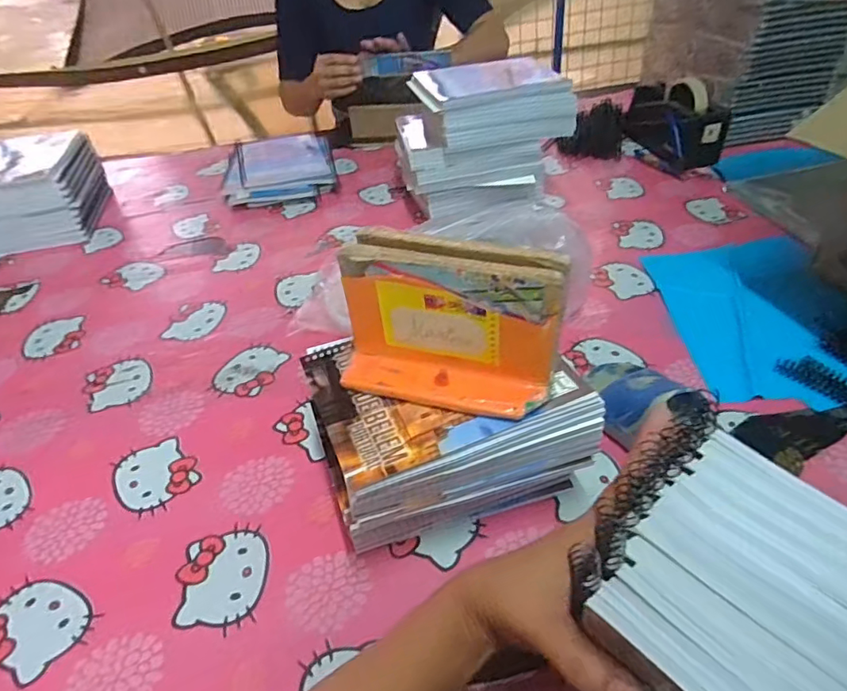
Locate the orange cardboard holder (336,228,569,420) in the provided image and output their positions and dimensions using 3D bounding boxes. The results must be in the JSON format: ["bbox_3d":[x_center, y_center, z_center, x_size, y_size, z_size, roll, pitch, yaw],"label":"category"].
[{"bbox_3d":[0.017,-0.015,0.393,0.159,0.105,0.063,8,43,14],"label":"orange cardboard holder"}]

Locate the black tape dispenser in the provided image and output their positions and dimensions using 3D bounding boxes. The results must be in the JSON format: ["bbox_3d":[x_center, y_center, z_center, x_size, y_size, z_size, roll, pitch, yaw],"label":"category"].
[{"bbox_3d":[0.459,-0.424,0.986,0.108,0.110,0.245,-5,42,-1],"label":"black tape dispenser"}]

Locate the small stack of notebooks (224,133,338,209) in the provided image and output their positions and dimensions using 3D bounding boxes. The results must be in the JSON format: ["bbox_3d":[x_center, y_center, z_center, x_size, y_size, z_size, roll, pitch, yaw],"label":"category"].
[{"bbox_3d":[-0.268,-0.338,1.010,0.196,0.050,0.237,-10,42,-7],"label":"small stack of notebooks"}]

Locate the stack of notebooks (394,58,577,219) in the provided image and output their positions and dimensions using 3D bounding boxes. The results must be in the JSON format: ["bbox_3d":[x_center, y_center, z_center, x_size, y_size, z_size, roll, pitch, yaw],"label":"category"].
[{"bbox_3d":[0.091,-0.350,0.861,0.261,0.195,0.217,-5,42,-1],"label":"stack of notebooks"}]

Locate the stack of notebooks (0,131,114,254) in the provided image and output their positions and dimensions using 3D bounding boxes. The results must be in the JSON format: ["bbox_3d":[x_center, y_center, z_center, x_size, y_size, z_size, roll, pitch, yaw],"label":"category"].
[{"bbox_3d":[-0.641,-0.263,0.901,0.175,0.125,0.195,-10,42,-6],"label":"stack of notebooks"}]

